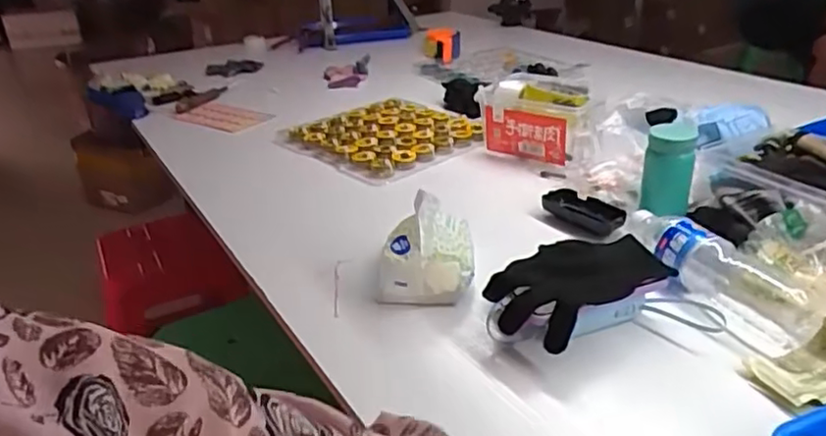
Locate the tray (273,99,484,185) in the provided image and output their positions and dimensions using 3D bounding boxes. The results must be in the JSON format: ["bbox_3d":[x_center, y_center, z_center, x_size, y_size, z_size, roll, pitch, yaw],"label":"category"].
[{"bbox_3d":[-0.040,-0.151,1.131,0.270,0.036,0.295,23,37,39],"label":"tray"}]

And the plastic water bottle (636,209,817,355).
[{"bbox_3d":[0.311,0.050,0.666,0.079,0.057,0.218,-11,29,-15],"label":"plastic water bottle"}]

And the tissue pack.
[{"bbox_3d":[0.016,0.035,0.702,0.101,0.092,0.108,0,28,5],"label":"tissue pack"}]

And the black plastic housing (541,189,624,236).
[{"bbox_3d":[0.225,-0.009,0.829,0.055,0.025,0.110,-24,34,-34],"label":"black plastic housing"}]

